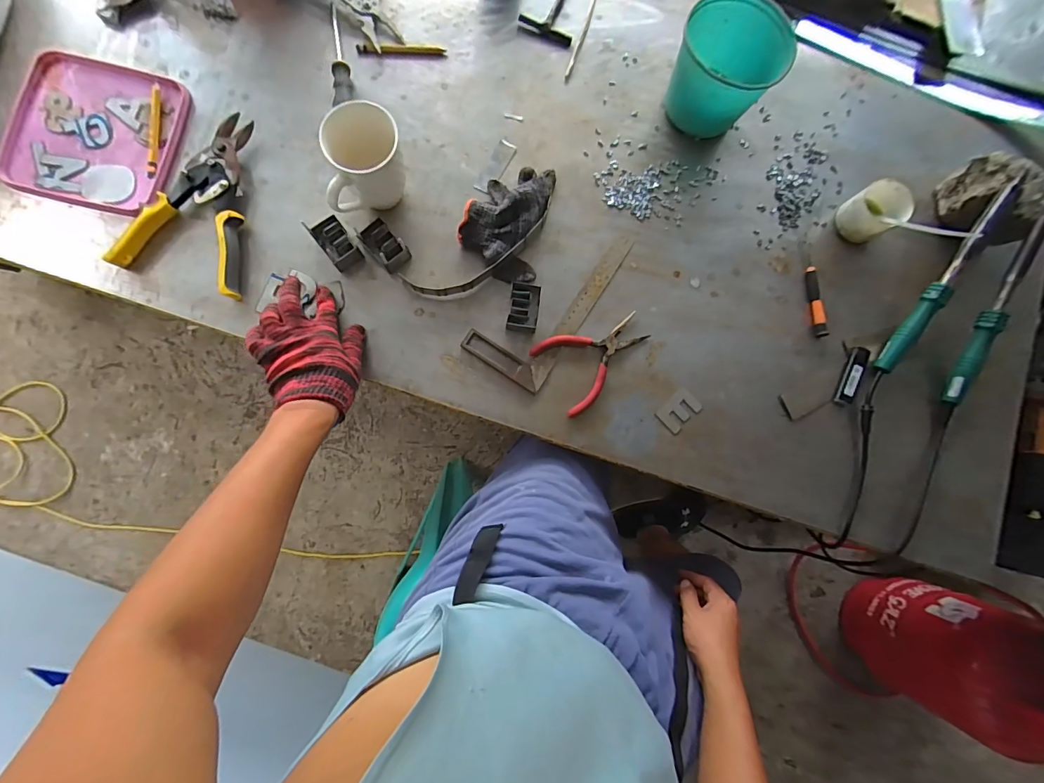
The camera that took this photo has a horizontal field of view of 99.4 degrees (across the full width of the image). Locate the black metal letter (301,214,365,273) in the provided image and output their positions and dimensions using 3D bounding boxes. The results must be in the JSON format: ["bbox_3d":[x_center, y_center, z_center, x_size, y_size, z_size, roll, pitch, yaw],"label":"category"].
[{"bbox_3d":[-0.230,-0.184,0.549,0.036,0.031,0.055,-37,86,-7],"label":"black metal letter"}]

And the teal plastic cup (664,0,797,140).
[{"bbox_3d":[0.255,-0.404,0.570,0.120,0.110,0.122,0,83,-4],"label":"teal plastic cup"}]

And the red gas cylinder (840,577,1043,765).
[{"bbox_3d":[1.093,0.666,1.064,0.282,0.528,0.283,0,85,-3],"label":"red gas cylinder"}]

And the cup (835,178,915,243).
[{"bbox_3d":[0.468,-0.240,0.590,0.064,0.059,0.061,0,83,-4],"label":"cup"}]

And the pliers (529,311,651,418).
[{"bbox_3d":[0.094,-0.049,0.565,0.142,0.009,0.100,-34,86,-7],"label":"pliers"}]

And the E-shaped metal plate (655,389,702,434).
[{"bbox_3d":[0.205,0.025,0.574,0.053,0.006,0.035,-40,87,-8],"label":"E-shaped metal plate"}]

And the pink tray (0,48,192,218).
[{"bbox_3d":[-0.536,-0.328,0.560,0.196,0.011,0.192,11,82,-2],"label":"pink tray"}]

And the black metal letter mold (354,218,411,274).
[{"bbox_3d":[-0.171,-0.181,0.552,0.037,0.031,0.062,-43,87,-8],"label":"black metal letter mold"}]

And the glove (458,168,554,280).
[{"bbox_3d":[-0.017,-0.229,0.568,0.111,0.039,0.160,12,82,-2],"label":"glove"}]

